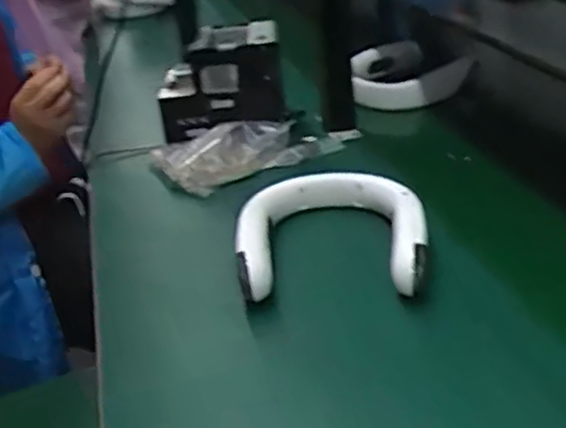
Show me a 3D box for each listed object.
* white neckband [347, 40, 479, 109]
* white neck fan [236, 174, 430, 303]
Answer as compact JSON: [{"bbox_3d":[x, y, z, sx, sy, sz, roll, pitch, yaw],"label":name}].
[{"bbox_3d":[0.214,-0.241,1.138,0.205,0.065,0.184,-4,30,6],"label":"white neckband"},{"bbox_3d":[0.052,0.011,0.696,0.183,0.053,0.187,-2,31,10],"label":"white neck fan"}]

